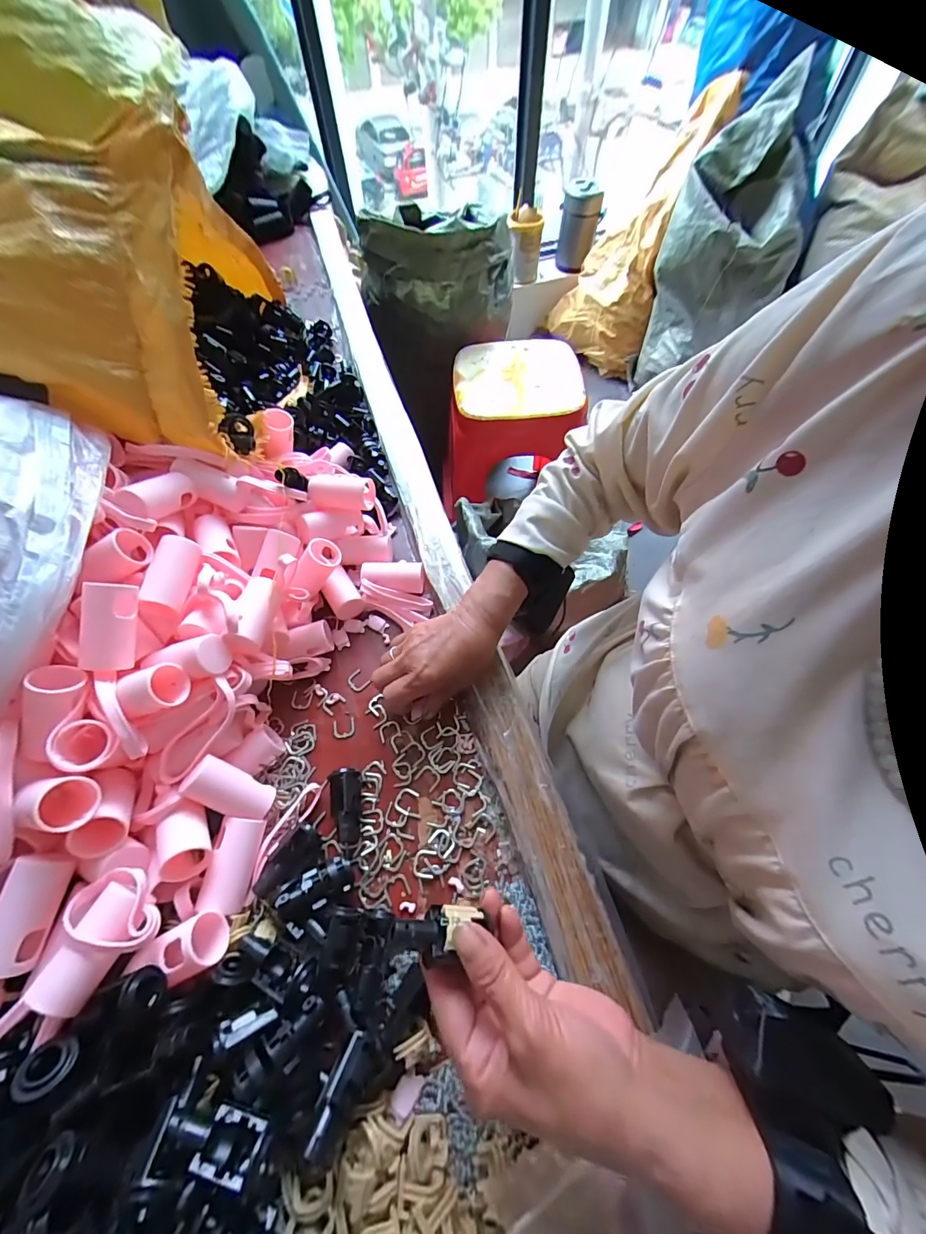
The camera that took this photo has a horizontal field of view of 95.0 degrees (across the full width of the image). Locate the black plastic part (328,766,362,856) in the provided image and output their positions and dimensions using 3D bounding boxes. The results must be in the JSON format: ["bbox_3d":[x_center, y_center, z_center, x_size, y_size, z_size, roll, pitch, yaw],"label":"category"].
[{"bbox_3d":[-0.096,0.156,0.341,0.028,0.023,0.059,-10,61,-4],"label":"black plastic part"}]

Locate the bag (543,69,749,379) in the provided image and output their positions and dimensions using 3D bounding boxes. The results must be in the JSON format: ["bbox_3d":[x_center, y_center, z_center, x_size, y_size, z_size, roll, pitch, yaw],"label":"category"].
[{"bbox_3d":[0.497,-1.183,1.388,0.398,0.644,0.207,23,64,14],"label":"bag"}]

